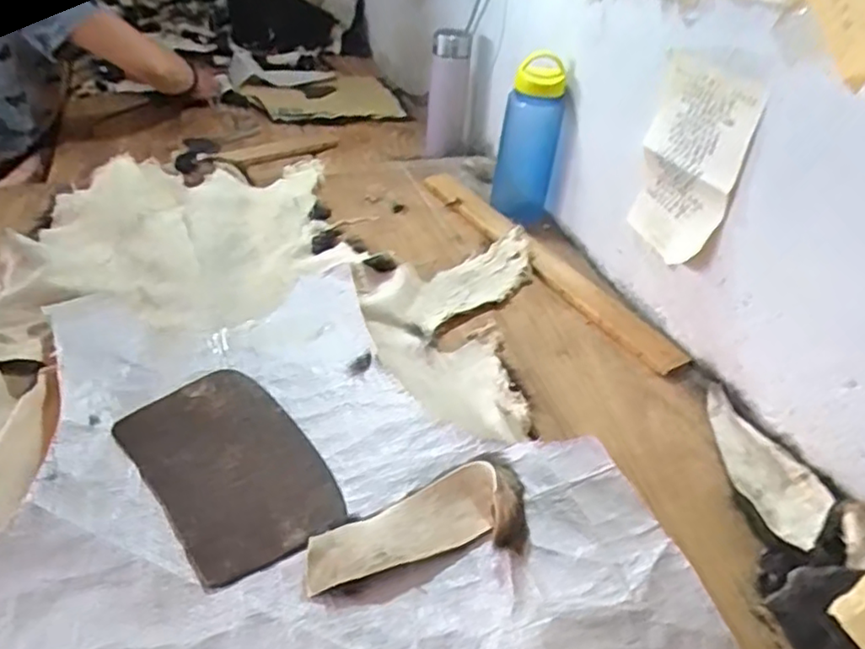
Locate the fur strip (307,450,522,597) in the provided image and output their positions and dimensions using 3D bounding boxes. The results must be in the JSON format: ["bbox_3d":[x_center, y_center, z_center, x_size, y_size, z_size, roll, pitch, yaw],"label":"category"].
[{"bbox_3d":[-0.016,0.147,0.502,0.167,0.050,0.080,-7,40,-18],"label":"fur strip"}]

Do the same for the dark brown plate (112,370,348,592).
[{"bbox_3d":[-0.169,0.120,0.559,0.130,0.009,0.206,-26,49,-32],"label":"dark brown plate"}]

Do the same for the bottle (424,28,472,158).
[{"bbox_3d":[0.026,-0.417,1.209,0.074,0.235,0.062,4,37,2],"label":"bottle"}]

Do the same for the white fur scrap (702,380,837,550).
[{"bbox_3d":[0.302,0.124,0.604,0.063,0.015,0.200,-14,27,1],"label":"white fur scrap"}]

